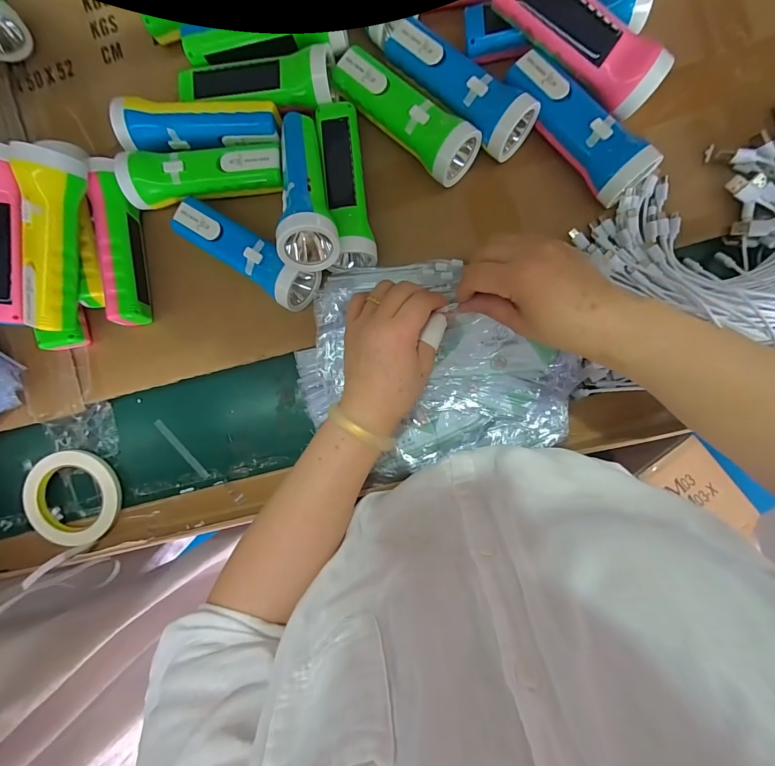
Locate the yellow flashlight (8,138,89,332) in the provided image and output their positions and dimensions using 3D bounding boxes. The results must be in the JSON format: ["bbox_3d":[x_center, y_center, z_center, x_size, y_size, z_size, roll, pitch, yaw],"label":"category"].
[{"bbox_3d":[-0.325,-0.135,0.350,0.042,0.056,0.160,13,93,4],"label":"yellow flashlight"}]

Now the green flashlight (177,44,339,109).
[{"bbox_3d":[-0.132,-0.301,0.370,0.156,0.043,0.051,-3,92,5],"label":"green flashlight"}]

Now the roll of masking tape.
[{"bbox_3d":[-0.375,0.135,0.437,0.100,0.030,0.109,0,92,5],"label":"roll of masking tape"}]

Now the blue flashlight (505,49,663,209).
[{"bbox_3d":[0.179,-0.245,0.345,0.049,0.041,0.159,-37,89,5],"label":"blue flashlight"}]

